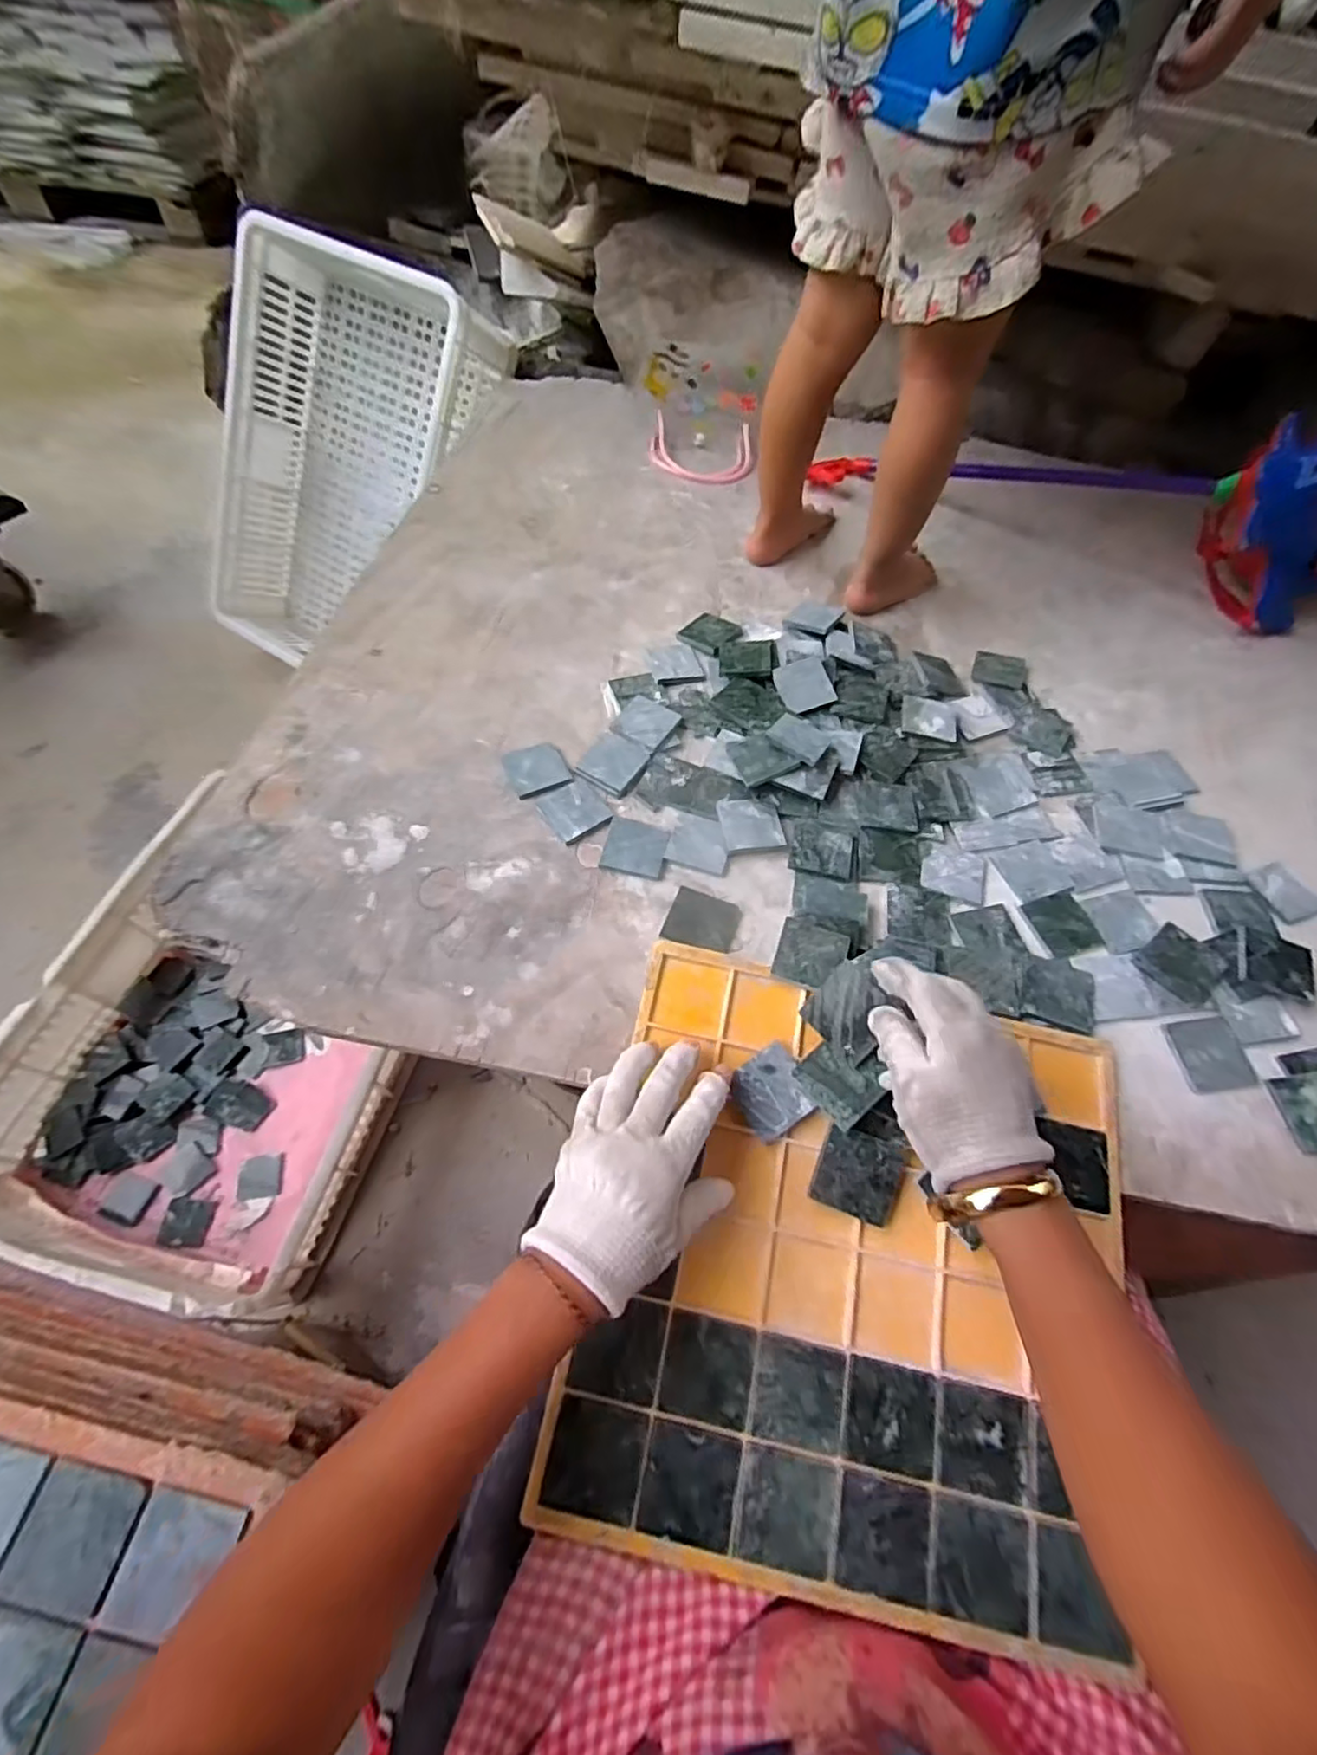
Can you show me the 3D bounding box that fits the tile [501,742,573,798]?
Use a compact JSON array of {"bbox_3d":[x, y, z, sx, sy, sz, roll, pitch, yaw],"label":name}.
[{"bbox_3d":[-0.106,-0.096,0.570,0.050,0.004,0.050,-22,64,-14],"label":"tile"}]

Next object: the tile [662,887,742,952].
[{"bbox_3d":[0.033,0.034,0.503,0.052,0.007,0.050,19,64,10],"label":"tile"}]

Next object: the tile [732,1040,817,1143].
[{"bbox_3d":[0.076,0.140,0.431,0.047,0.007,0.048,-30,67,-17],"label":"tile"}]

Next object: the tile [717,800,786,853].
[{"bbox_3d":[0.078,-0.045,0.547,0.050,0.011,0.049,-4,62,-5],"label":"tile"}]

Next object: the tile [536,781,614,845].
[{"bbox_3d":[-0.070,-0.057,0.547,0.046,0.005,0.053,-31,67,-18],"label":"tile"}]

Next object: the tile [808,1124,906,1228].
[{"bbox_3d":[0.125,0.185,0.409,0.049,0.004,0.049,21,78,6],"label":"tile"}]

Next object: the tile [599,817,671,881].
[{"bbox_3d":[-0.018,-0.025,0.530,0.050,0.004,0.049,13,61,5],"label":"tile"}]

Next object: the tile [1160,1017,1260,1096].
[{"bbox_3d":[0.397,0.127,0.470,0.050,0.007,0.051,-6,62,-6],"label":"tile"}]

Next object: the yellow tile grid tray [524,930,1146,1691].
[{"bbox_3d":[0.118,0.227,0.397,0.310,0.010,0.321,11,67,5],"label":"yellow tile grid tray"}]

